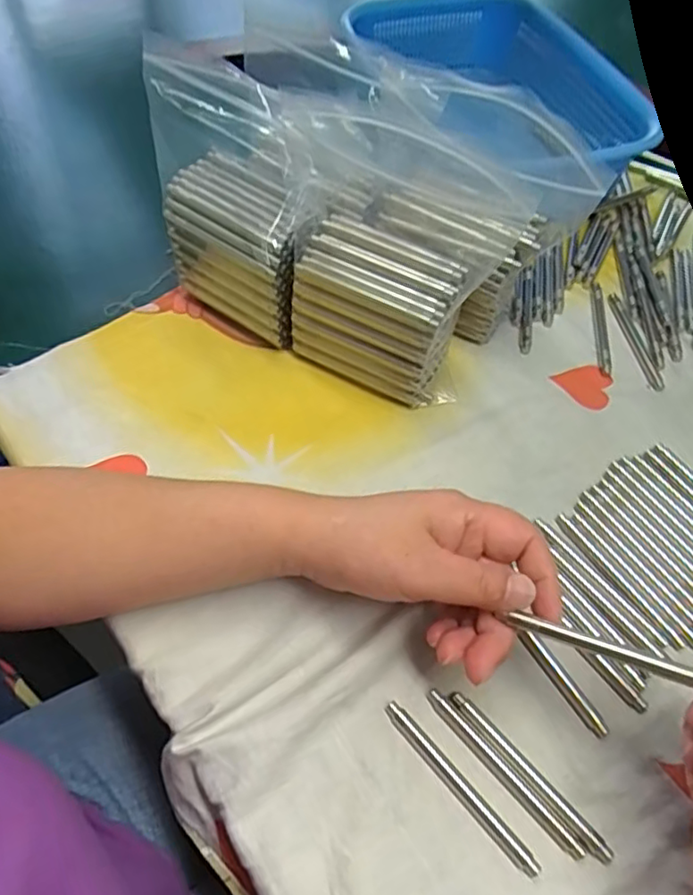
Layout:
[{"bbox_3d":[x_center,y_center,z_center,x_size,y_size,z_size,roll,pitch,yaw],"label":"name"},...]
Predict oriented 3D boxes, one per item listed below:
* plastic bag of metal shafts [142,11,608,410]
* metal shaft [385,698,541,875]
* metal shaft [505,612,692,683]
[{"bbox_3d":[0.006,-0.157,0.409,0.254,0.144,0.157,25,59,13],"label":"plastic bag of metal shafts"},{"bbox_3d":[0.053,0.160,0.294,0.011,0.006,0.092,-37,66,-23],"label":"metal shaft"},{"bbox_3d":[0.108,0.085,0.264,0.077,0.006,0.006,12,55,28],"label":"metal shaft"}]

